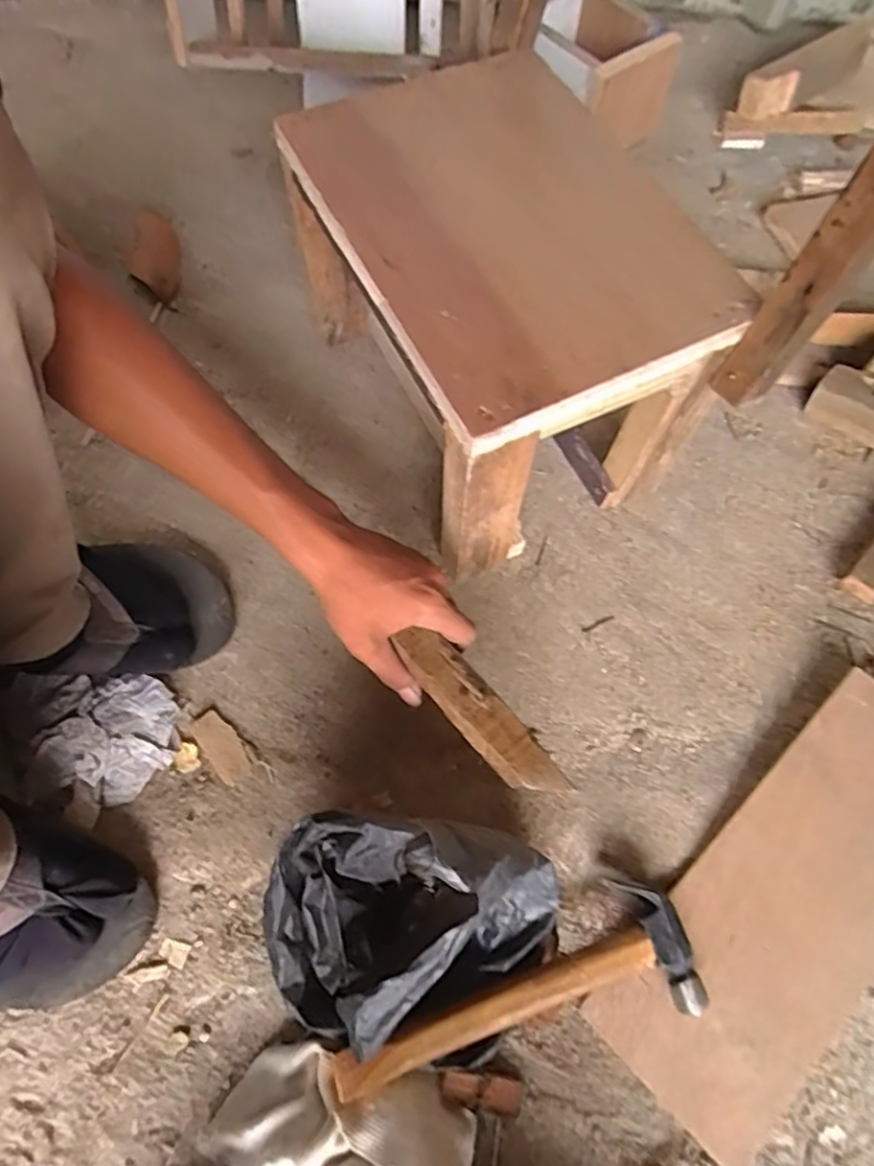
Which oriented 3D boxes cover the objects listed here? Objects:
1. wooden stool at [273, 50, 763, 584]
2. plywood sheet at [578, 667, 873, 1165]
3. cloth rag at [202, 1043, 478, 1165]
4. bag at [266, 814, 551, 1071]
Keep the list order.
[{"bbox_3d":[0.046,-0.219,0.544,0.227,0.222,0.328,-24,70,-11],"label":"wooden stool"},{"bbox_3d":[0.265,0.228,0.468,0.130,0.011,0.335,41,78,18],"label":"plywood sheet"},{"bbox_3d":[-0.062,0.355,0.406,0.167,0.046,0.100,11,68,4],"label":"cloth rag"},{"bbox_3d":[-0.018,0.226,0.406,0.178,0.132,0.138,14,68,5],"label":"bag"}]

